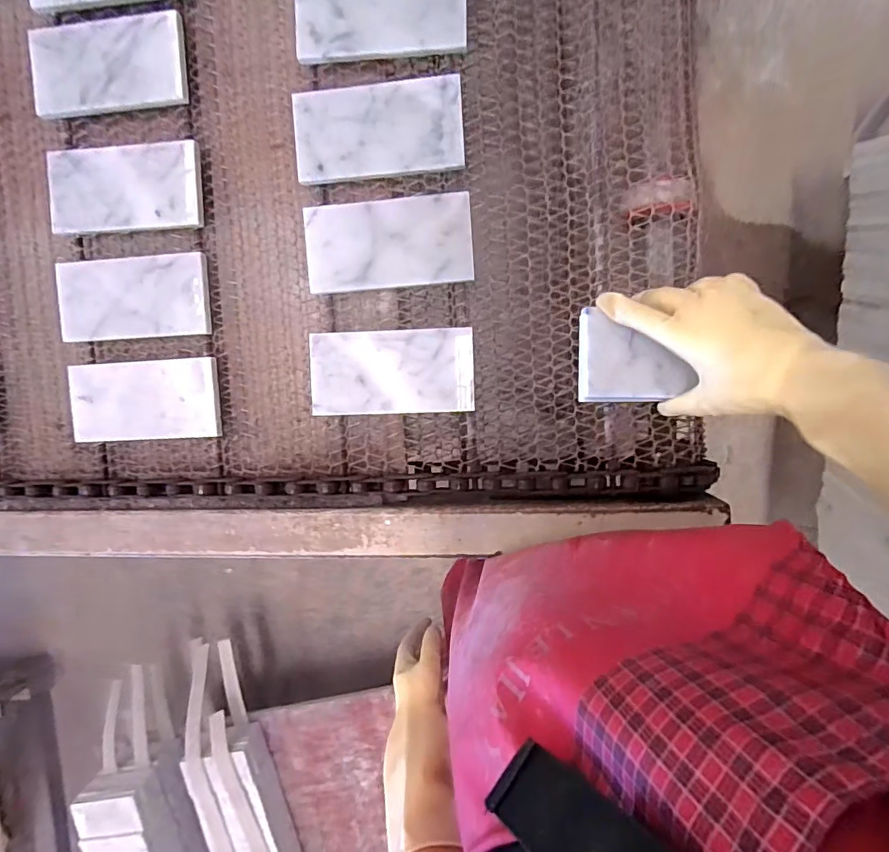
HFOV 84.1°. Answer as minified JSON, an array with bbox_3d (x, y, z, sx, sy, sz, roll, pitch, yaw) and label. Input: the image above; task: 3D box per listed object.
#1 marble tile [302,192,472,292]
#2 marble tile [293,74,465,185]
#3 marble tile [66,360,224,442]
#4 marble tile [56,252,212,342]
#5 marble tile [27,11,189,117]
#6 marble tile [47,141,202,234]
[{"bbox_3d":[-0.052,-0.168,0.455,0.152,0.004,0.076,-3,98,5],"label":"marble tile"},{"bbox_3d":[-0.061,-0.269,0.450,0.154,0.006,0.080,-3,94,6],"label":"marble tile"},{"bbox_3d":[-0.300,-0.025,0.490,0.152,0.014,0.077,-2,89,11],"label":"marble tile"},{"bbox_3d":[-0.308,-0.125,0.484,0.157,0.009,0.075,-1,98,11],"label":"marble tile"},{"bbox_3d":[-0.328,-0.348,0.476,0.156,0.008,0.077,0,100,7],"label":"marble tile"},{"bbox_3d":[-0.315,-0.231,0.482,0.152,0.014,0.078,1,99,11],"label":"marble tile"}]

